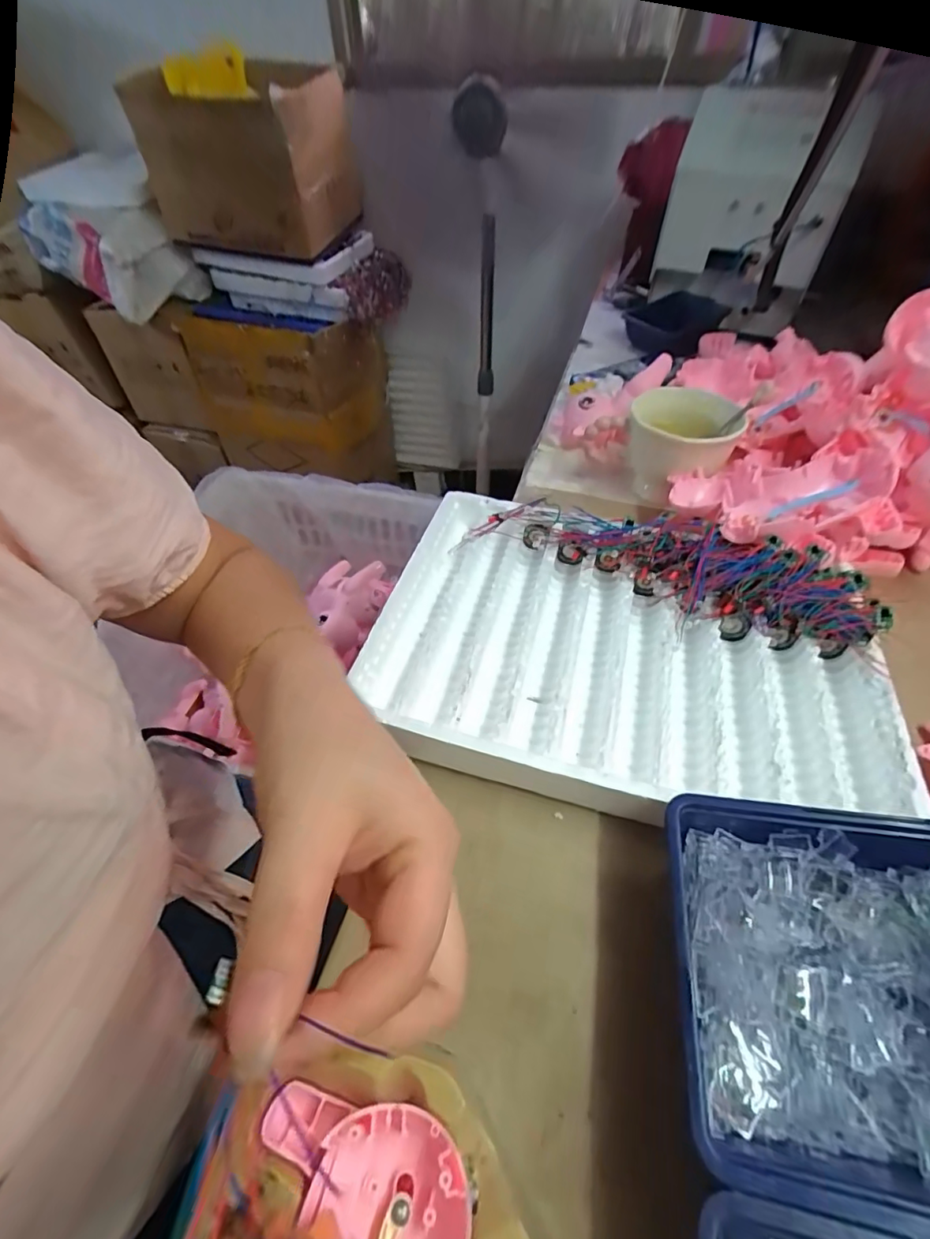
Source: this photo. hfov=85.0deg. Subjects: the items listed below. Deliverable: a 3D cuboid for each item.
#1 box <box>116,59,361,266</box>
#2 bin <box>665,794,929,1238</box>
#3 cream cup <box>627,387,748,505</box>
[{"bbox_3d":[-0.423,-0.925,1.040,0.370,0.265,0.264,23,55,23],"label":"box"},{"bbox_3d":[0.178,0.164,0.223,0.165,0.060,0.140,8,49,9],"label":"bin"},{"bbox_3d":[0.211,-0.169,0.507,0.100,0.076,0.096,-1,49,1],"label":"cream cup"}]

